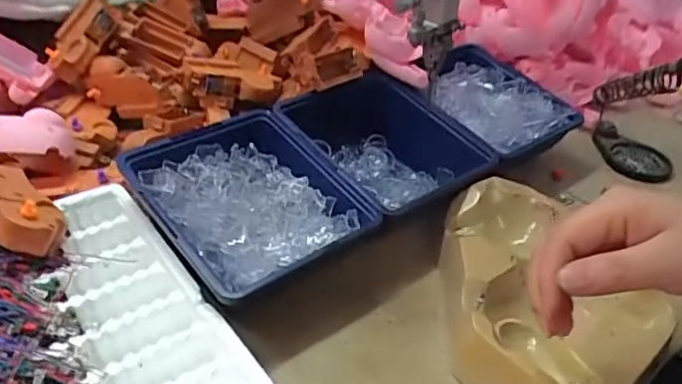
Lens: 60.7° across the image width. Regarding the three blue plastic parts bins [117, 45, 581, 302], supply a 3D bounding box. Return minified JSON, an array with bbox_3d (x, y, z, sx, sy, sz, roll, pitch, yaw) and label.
[{"bbox_3d":[0.035,-0.039,0.534,0.425,0.059,0.171,-23,45,-35],"label":"three blue plastic parts bins"}]

